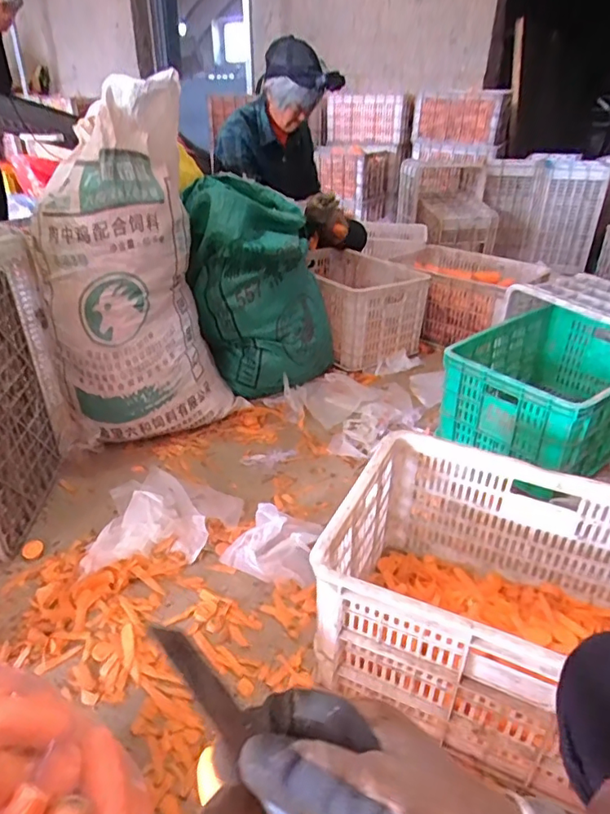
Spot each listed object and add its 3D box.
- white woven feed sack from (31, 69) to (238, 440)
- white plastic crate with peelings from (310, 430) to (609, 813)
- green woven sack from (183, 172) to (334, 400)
[{"bbox_3d":[-0.404,-0.302,1.216,0.402,0.732,0.235,-14,34,-24],"label":"white woven feed sack"},{"bbox_3d":[0.310,0.290,0.751,0.511,0.271,0.354,14,33,21],"label":"white plastic crate with peelings"},{"bbox_3d":[-0.119,-0.329,1.465,0.399,0.526,0.324,1,30,1],"label":"green woven sack"}]

